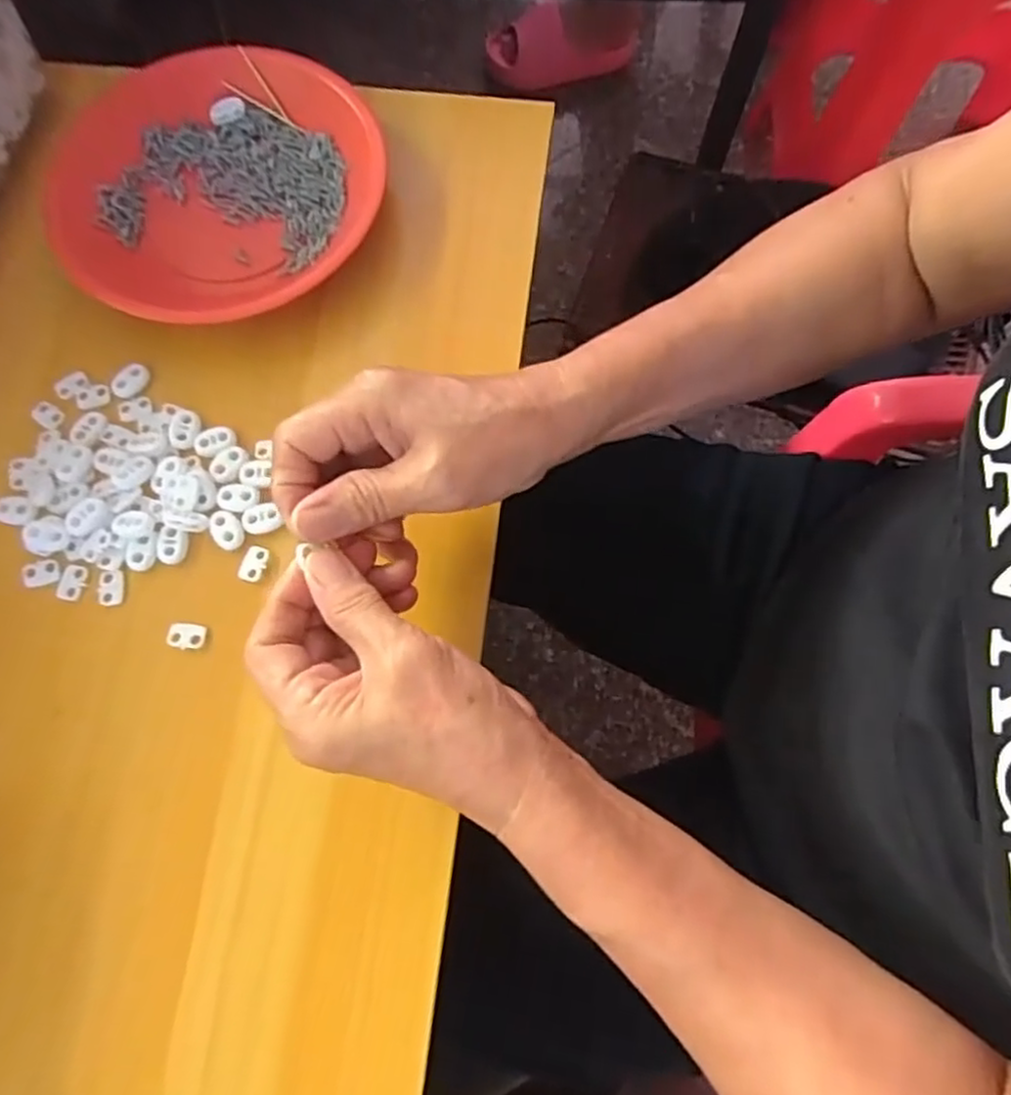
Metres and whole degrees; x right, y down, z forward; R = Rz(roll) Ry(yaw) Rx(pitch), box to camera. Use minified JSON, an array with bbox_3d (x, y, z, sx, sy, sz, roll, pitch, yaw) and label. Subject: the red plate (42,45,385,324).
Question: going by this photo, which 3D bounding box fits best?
[{"bbox_3d":[-0.179,-0.218,0.419,0.200,0.030,0.189,0,73,0],"label":"red plate"}]

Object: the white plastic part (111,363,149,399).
[{"bbox_3d":[-0.214,-0.096,0.391,0.013,0.007,0.022,42,78,12],"label":"white plastic part"}]

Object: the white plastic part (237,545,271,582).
[{"bbox_3d":[-0.132,0.008,0.358,0.012,0.004,0.019,17,74,5],"label":"white plastic part"}]

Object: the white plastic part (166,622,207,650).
[{"bbox_3d":[-0.163,0.045,0.349,0.019,0.005,0.013,9,73,3],"label":"white plastic part"}]

